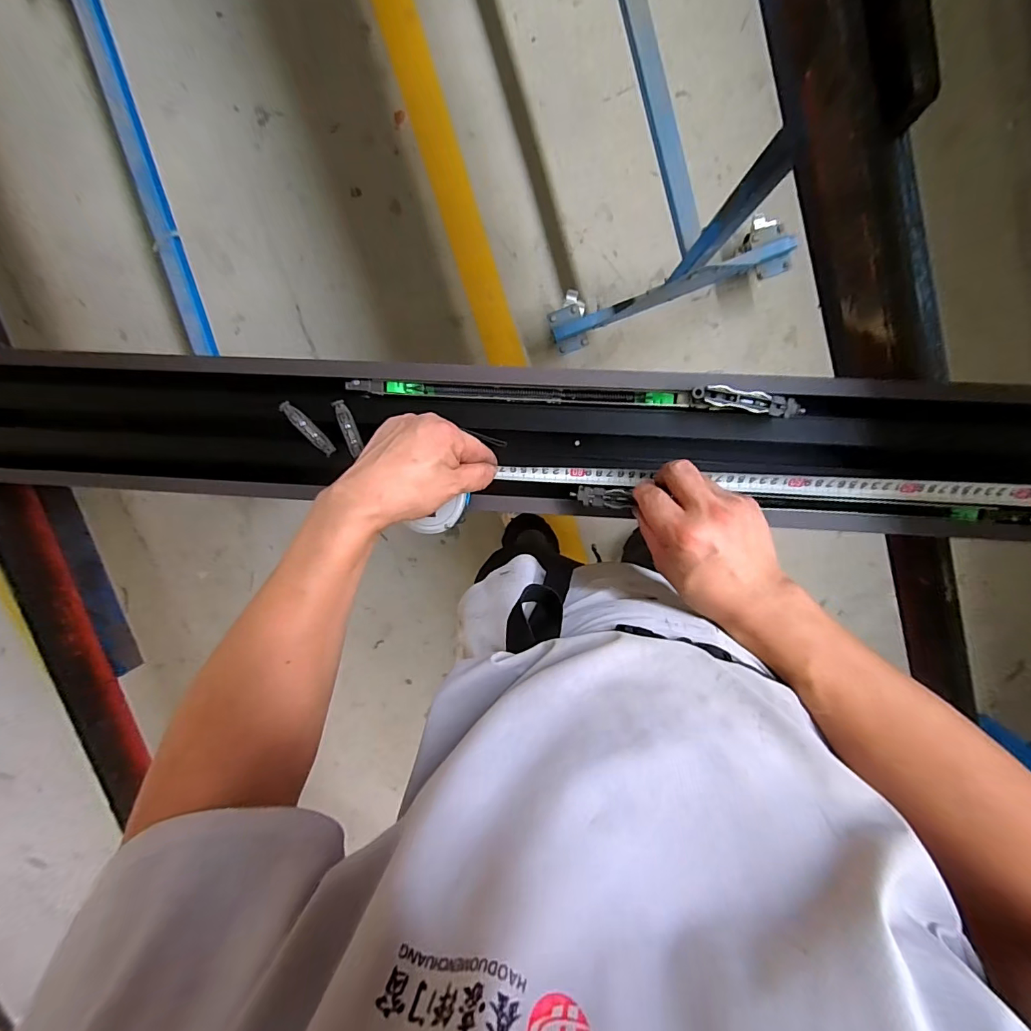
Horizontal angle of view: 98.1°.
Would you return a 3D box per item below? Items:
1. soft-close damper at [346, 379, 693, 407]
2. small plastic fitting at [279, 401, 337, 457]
[{"bbox_3d":[0.003,-0.119,0.432,0.322,0.021,0.016,3,102,4],"label":"soft-close damper"},{"bbox_3d":[-0.204,-0.085,0.441,0.012,0.016,0.065,-42,96,11],"label":"small plastic fitting"}]

